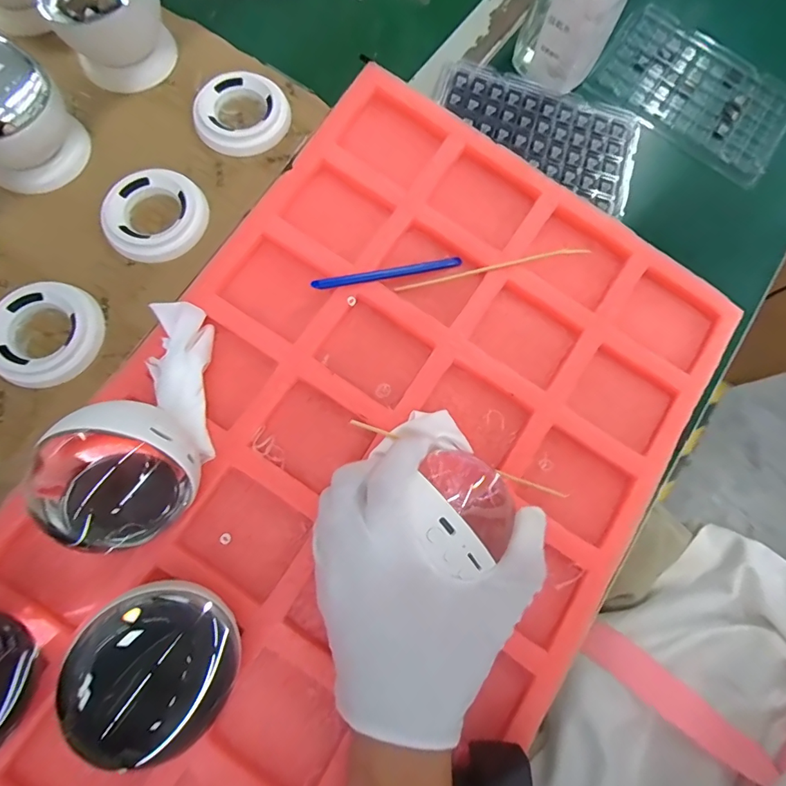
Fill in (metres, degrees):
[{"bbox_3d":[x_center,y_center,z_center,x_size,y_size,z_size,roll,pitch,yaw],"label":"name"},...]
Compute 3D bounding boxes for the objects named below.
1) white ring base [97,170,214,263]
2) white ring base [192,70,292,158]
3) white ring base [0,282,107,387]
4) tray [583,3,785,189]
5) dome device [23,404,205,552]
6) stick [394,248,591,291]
[{"bbox_3d":[-0.171,-0.128,0.319,0.070,0.011,0.071,1,77,-4],"label":"white ring base"},{"bbox_3d":[-0.117,-0.216,0.341,0.071,0.013,0.065,1,77,-4],"label":"white ring base"},{"bbox_3d":[-0.232,-0.040,0.293,0.071,0.012,0.070,1,77,-4],"label":"white ring base"},{"bbox_3d":[0.270,-0.268,0.396,0.170,0.013,0.116,35,77,4],"label":"tray"},{"bbox_3d":[-0.139,0.044,0.240,0.064,0.071,0.064,1,77,-4],"label":"dome device"},{"bbox_3d":[0.071,-0.089,0.312,0.141,0.004,0.006,-12,78,-7],"label":"stick"}]

